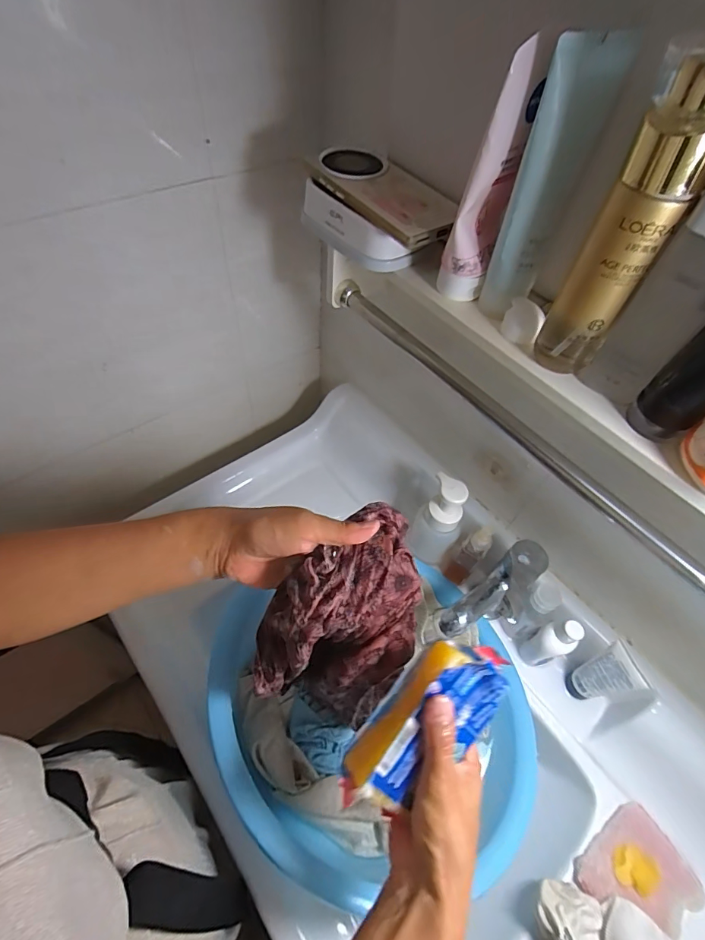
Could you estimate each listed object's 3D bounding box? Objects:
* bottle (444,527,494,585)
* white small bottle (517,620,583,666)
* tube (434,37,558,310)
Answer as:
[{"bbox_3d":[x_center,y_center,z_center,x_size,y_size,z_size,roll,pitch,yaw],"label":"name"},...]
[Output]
[{"bbox_3d":[0.156,0.116,0.588,0.033,0.127,0.030,36,60,18],"label":"bottle"},{"bbox_3d":[0.244,0.219,0.549,0.034,0.120,0.036,-19,59,-17],"label":"white small bottle"},{"bbox_3d":[0.097,-0.198,0.314,0.038,0.162,0.043,11,55,2],"label":"tube"}]

